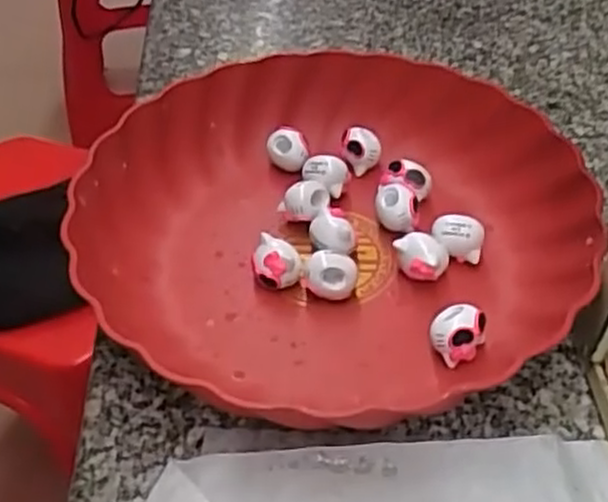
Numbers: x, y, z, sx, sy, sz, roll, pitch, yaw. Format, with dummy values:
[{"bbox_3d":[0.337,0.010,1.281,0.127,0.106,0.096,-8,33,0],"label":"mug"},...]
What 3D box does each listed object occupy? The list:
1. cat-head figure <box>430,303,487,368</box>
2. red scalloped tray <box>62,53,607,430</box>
[{"bbox_3d":[0.069,0.037,0.343,0.021,0.020,0.022,0,45,0],"label":"cat-head figure"},{"bbox_3d":[0.012,-0.017,0.381,0.237,0.046,0.228,-16,47,-15],"label":"red scalloped tray"}]

